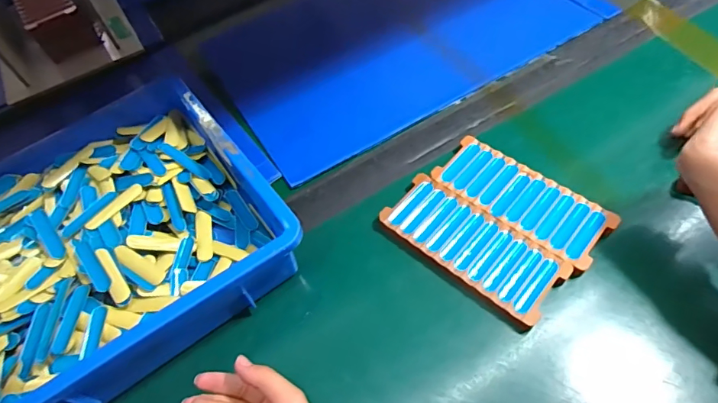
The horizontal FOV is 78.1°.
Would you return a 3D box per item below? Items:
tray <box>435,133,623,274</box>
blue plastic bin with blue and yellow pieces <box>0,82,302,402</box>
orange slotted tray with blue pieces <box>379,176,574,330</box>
[{"bbox_3d":[0.165,-0.003,0.456,0.171,0.016,0.071,35,66,25],"label":"tray"},{"bbox_3d":[-0.300,0.075,0.423,0.432,0.088,0.281,-33,60,-16],"label":"blue plastic bin with blue and yellow pieces"},{"bbox_3d":[0.106,0.042,0.429,0.170,0.011,0.075,35,66,25],"label":"orange slotted tray with blue pieces"}]

